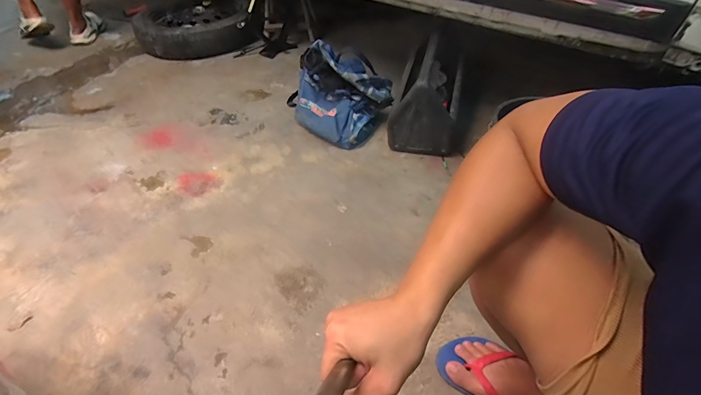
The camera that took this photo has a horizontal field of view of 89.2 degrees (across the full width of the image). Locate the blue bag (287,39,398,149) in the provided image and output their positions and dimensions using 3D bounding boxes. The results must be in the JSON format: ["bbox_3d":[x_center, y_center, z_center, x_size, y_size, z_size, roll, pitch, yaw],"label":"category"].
[{"bbox_3d":[-0.045,-0.363,1.261,0.305,0.251,0.255,34,54,31],"label":"blue bag"}]

